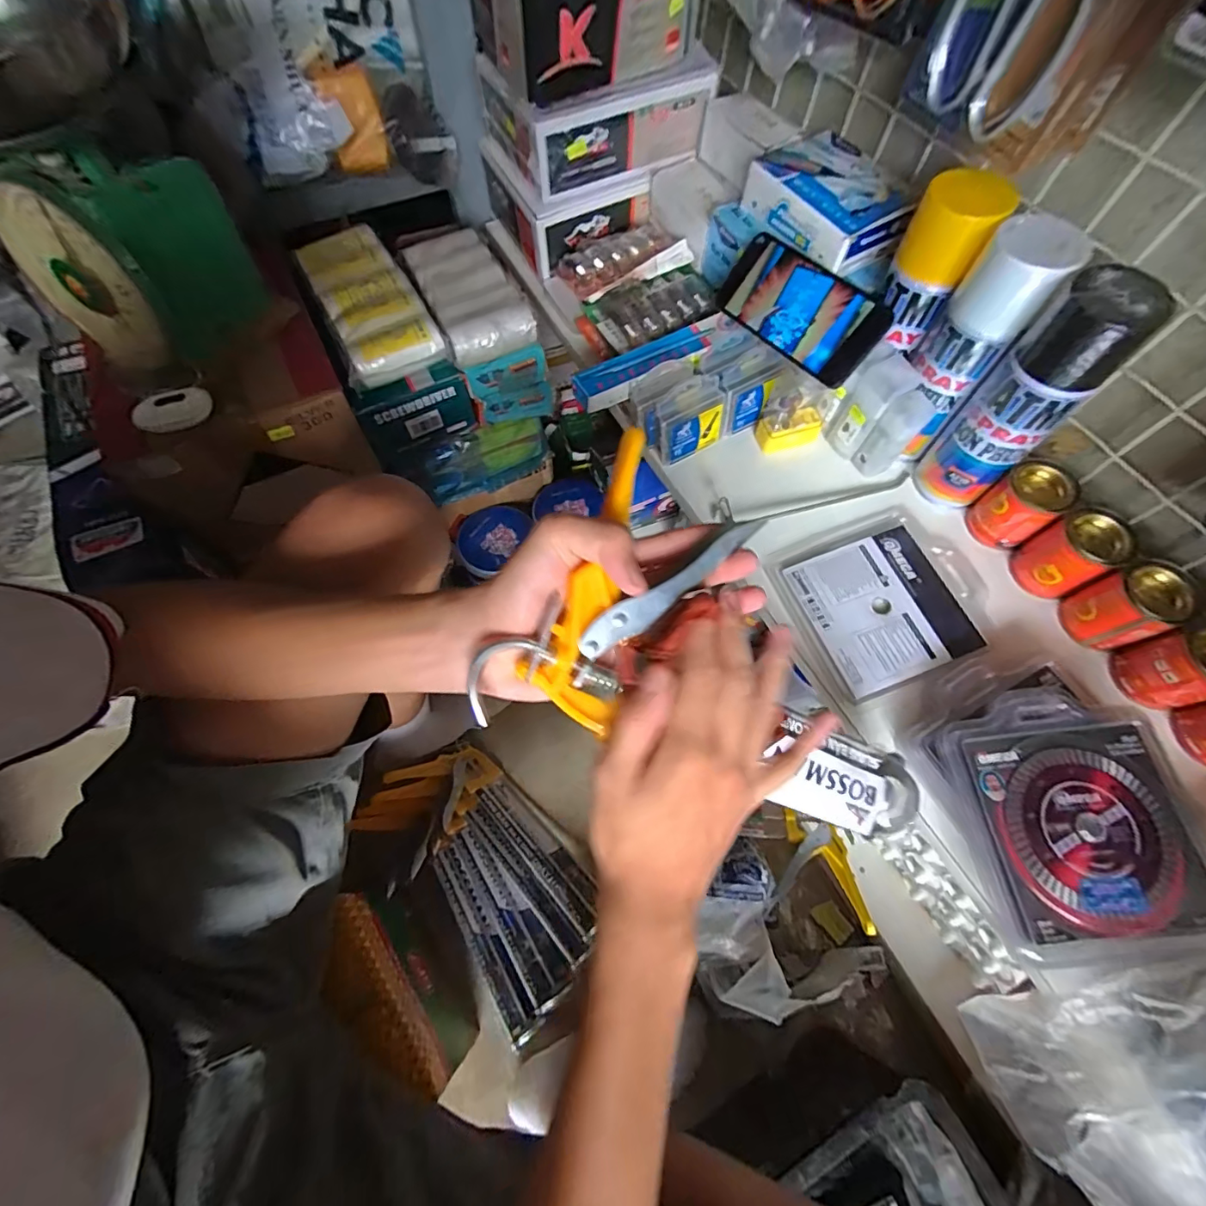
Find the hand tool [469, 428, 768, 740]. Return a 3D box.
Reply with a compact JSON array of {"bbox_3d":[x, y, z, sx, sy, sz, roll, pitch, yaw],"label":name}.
[{"bbox_3d":[0.006,0.001,0.268,0.082,0.039,0.165,27,90,11],"label":"hand tool"}]

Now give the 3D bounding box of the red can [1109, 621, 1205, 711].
[{"bbox_3d":[0.458,0.051,0.401,0.051,0.066,0.056,1,64,-1],"label":"red can"}]

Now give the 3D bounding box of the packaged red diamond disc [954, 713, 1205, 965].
[{"bbox_3d":[0.348,0.162,0.362,0.149,0.024,0.144,-5,65,-4],"label":"packaged red diamond disc"}]

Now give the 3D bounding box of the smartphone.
[{"bbox_3d":[0.182,-0.277,0.479,0.162,0.073,0.013,48,27,21],"label":"smartphone"}]

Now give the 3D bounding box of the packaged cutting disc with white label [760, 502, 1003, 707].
[{"bbox_3d":[0.258,-0.005,0.469,0.170,0.019,0.157,-19,66,-10],"label":"packaged cutting disc with white label"}]

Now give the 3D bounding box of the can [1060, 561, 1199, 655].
[{"bbox_3d":[0.432,0.005,0.421,0.048,0.066,0.055,-17,66,-9],"label":"can"}]

